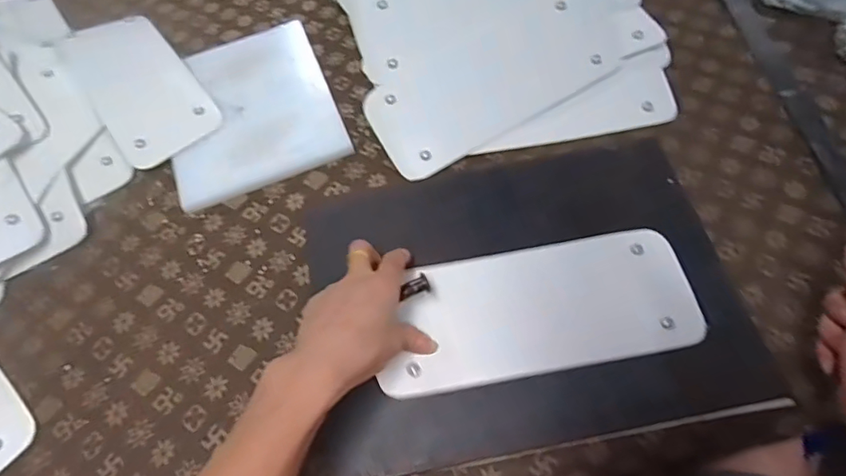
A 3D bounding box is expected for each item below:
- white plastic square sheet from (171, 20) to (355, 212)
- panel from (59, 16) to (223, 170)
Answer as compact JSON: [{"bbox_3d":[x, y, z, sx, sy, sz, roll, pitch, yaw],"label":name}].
[{"bbox_3d":[-0.216,-0.163,0.660,0.198,0.020,0.234,-21,64,-7],"label":"white plastic square sheet"},{"bbox_3d":[-0.365,-0.203,0.683,0.119,0.015,0.267,-34,66,-13],"label":"panel"}]

